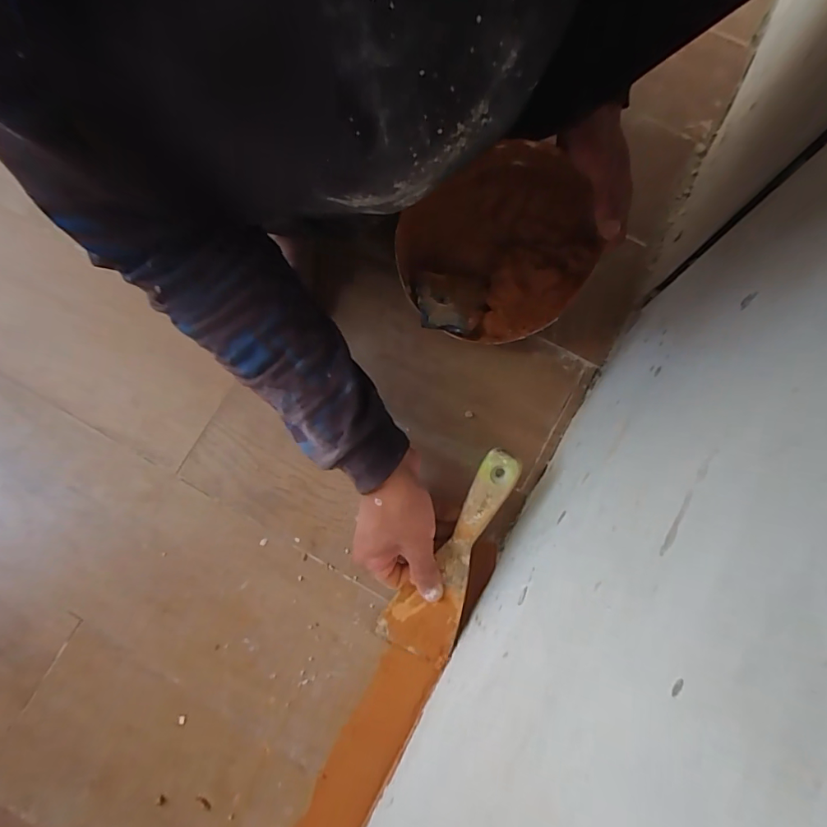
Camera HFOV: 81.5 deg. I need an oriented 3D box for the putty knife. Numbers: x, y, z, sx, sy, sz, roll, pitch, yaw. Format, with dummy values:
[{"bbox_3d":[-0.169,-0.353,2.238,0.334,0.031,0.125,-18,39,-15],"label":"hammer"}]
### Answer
[{"bbox_3d":[0.034,0.122,0.409,0.064,0.010,0.200,24,104,5],"label":"putty knife"}]

